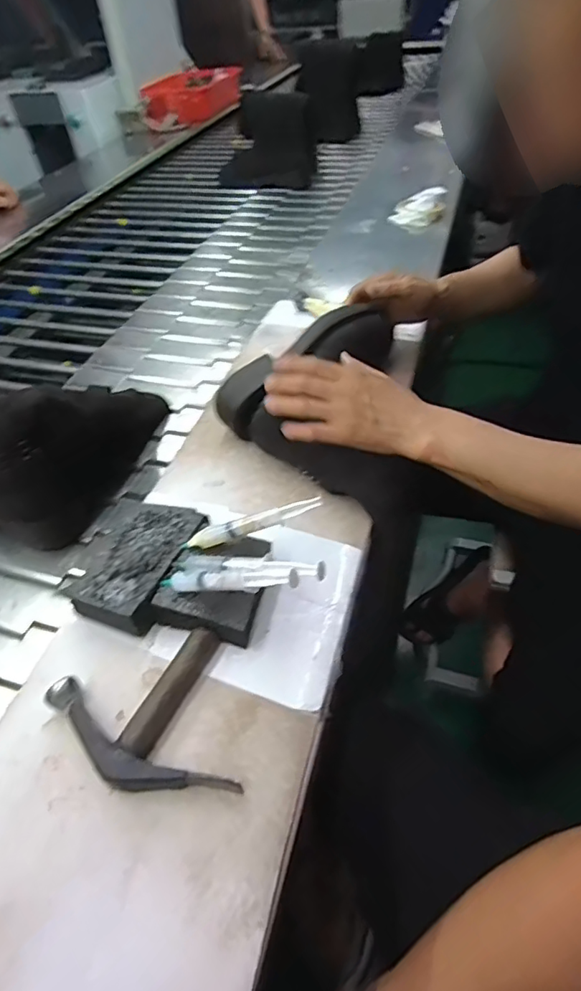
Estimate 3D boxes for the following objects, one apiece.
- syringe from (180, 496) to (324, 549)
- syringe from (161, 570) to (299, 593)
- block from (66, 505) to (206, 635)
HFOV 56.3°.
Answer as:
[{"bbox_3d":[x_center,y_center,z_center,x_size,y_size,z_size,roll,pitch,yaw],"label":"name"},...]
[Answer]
[{"bbox_3d":[-0.037,0.025,0.503,0.135,0.012,0.021,-18,45,11],"label":"syringe"},{"bbox_3d":[-0.053,0.071,0.452,0.132,0.014,0.020,-6,43,28],"label":"syringe"},{"bbox_3d":[-0.144,0.065,0.521,0.082,0.031,0.133,14,50,19],"label":"block"}]

